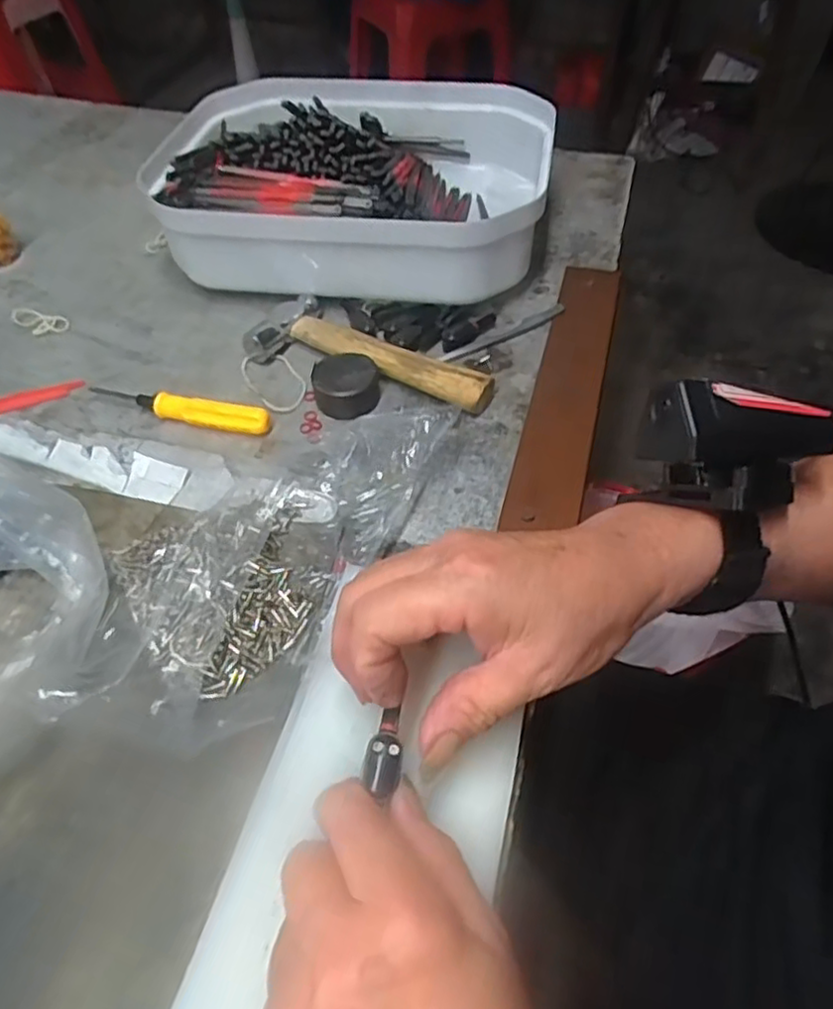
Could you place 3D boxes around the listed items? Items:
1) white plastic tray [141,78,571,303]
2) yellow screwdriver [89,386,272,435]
[{"bbox_3d":[-0.043,-0.233,0.504,0.269,0.076,0.219,8,51,9],"label":"white plastic tray"},{"bbox_3d":[-0.141,-0.057,0.401,0.117,0.014,0.015,11,52,11],"label":"yellow screwdriver"}]

